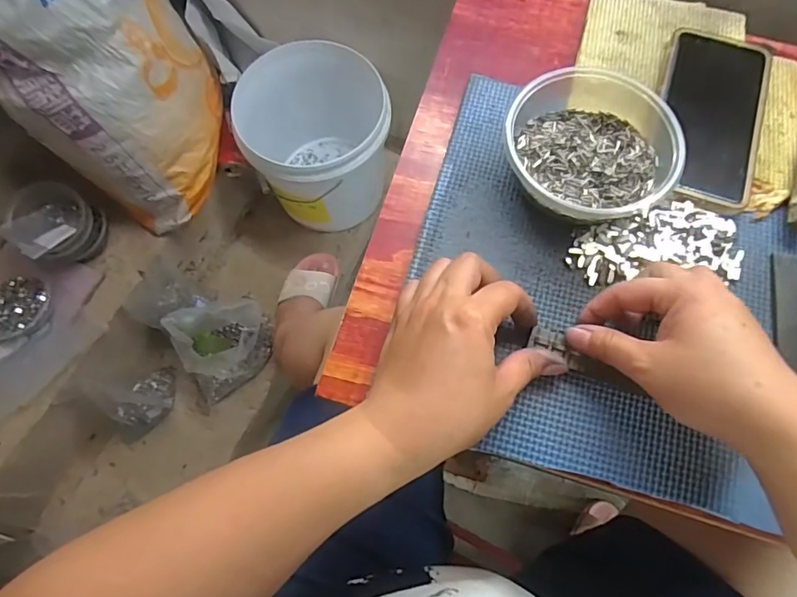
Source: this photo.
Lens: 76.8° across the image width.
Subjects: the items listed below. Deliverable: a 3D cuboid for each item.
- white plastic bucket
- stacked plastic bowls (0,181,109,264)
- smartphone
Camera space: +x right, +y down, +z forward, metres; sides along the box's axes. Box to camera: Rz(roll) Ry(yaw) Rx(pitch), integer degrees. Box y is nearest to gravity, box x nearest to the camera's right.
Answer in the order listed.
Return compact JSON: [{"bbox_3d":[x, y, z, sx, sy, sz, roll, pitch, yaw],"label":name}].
[{"bbox_3d":[-0.156,-0.314,0.985,0.280,0.255,0.310,-11,71,-5],"label":"white plastic bucket"},{"bbox_3d":[-0.549,-0.109,0.823,0.092,0.106,0.121,29,73,9],"label":"stacked plastic bowls"},{"bbox_3d":[0.235,-0.140,0.379,0.074,0.008,0.155,18,71,5],"label":"smartphone"}]

